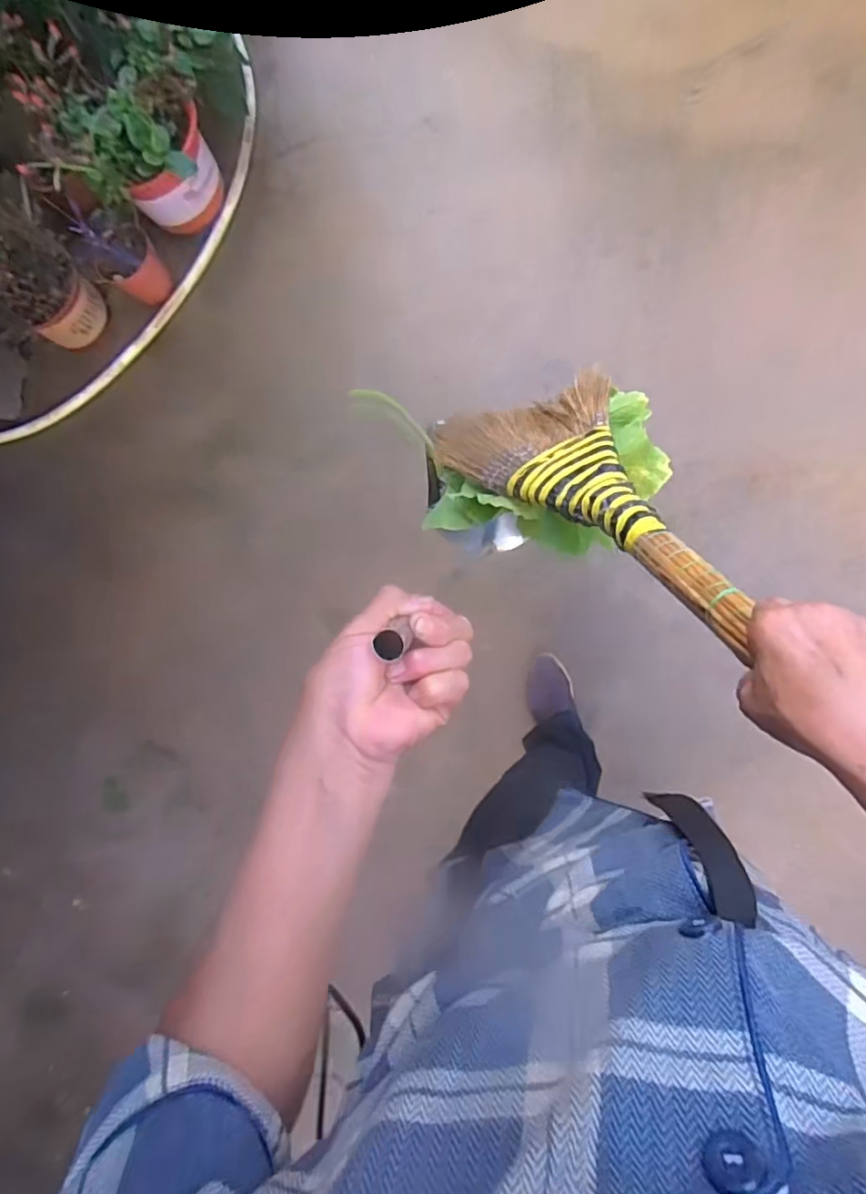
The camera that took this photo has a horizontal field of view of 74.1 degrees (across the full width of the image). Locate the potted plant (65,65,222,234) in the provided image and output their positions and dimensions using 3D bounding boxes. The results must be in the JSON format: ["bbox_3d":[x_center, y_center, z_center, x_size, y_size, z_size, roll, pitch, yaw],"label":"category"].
[{"bbox_3d":[-0.718,-1.110,1.496,0.271,0.326,0.256,-10,79,10],"label":"potted plant"}]

